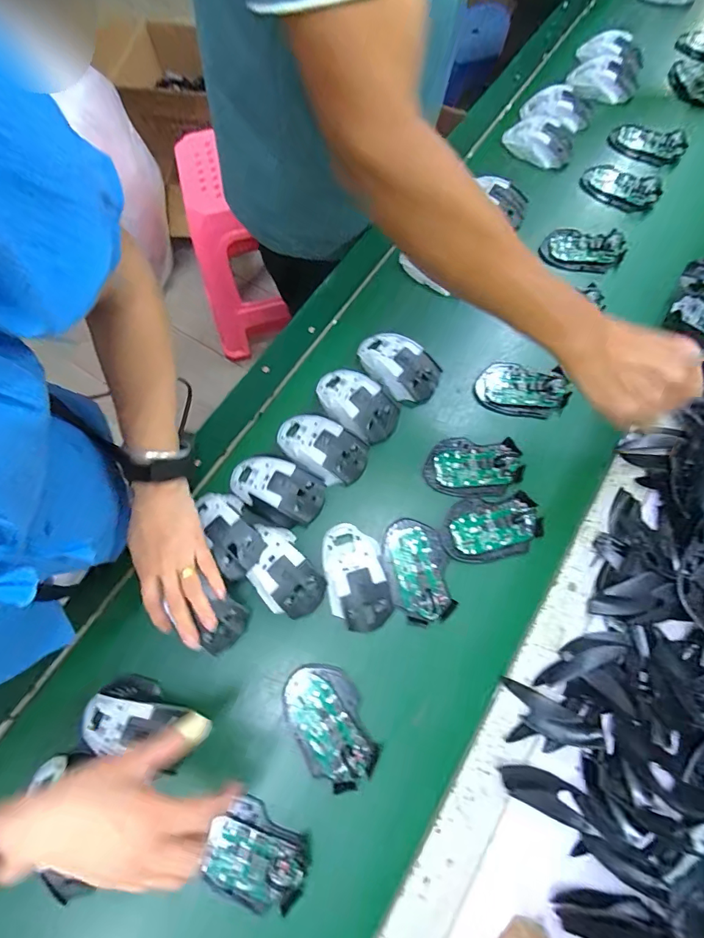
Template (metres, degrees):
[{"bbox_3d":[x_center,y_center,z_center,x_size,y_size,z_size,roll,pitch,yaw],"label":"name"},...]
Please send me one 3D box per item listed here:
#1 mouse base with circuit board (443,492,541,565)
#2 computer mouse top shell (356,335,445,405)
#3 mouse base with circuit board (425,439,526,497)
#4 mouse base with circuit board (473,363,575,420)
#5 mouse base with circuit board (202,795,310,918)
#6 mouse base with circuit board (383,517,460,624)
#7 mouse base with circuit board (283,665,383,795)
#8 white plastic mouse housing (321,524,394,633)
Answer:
[{"bbox_3d":[0.161,0.067,0.497,0.110,0.013,0.072,-6,70,-1],"label":"mouse base with circuit board"},{"bbox_3d":[0.055,-0.132,0.560,0.113,0.038,0.067,30,74,11],"label":"computer mouse top shell"},{"bbox_3d":[0.148,-0.003,0.521,0.114,0.022,0.073,8,71,4],"label":"mouse base with circuit board"},{"bbox_3d":[0.219,-0.103,0.554,0.112,0.024,0.070,16,72,7],"label":"mouse base with circuit board"},{"bbox_3d":[-0.089,0.360,0.395,0.091,0.026,0.070,26,73,10],"label":"mouse base with circuit board"},{"bbox_3d":[0.075,0.111,0.478,0.071,0.020,0.112,-11,71,-3],"label":"mouse base with circuit board"},{"bbox_3d":[-0.022,0.255,0.432,0.073,0.023,0.113,-29,73,-9],"label":"mouse base with circuit board"},{"bbox_3d":[0.004,0.116,0.475,0.064,0.033,0.114,-11,71,-3],"label":"white plastic mouse housing"}]

